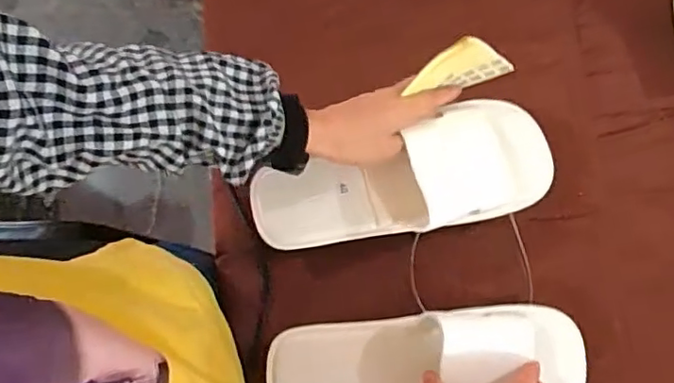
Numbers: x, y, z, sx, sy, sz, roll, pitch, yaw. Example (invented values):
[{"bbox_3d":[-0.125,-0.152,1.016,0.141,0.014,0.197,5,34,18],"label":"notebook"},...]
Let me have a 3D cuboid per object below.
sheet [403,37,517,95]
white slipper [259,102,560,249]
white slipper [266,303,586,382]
[{"bbox_3d":[0.115,-0.109,0.538,0.062,0.082,0.013,-30,68,35],"label":"sheet"},{"bbox_3d":[0.058,-0.011,0.553,0.277,0.053,0.106,-15,77,5],"label":"white slipper"},{"bbox_3d":[0.079,0.158,0.523,0.280,0.062,0.103,-9,76,5],"label":"white slipper"}]

